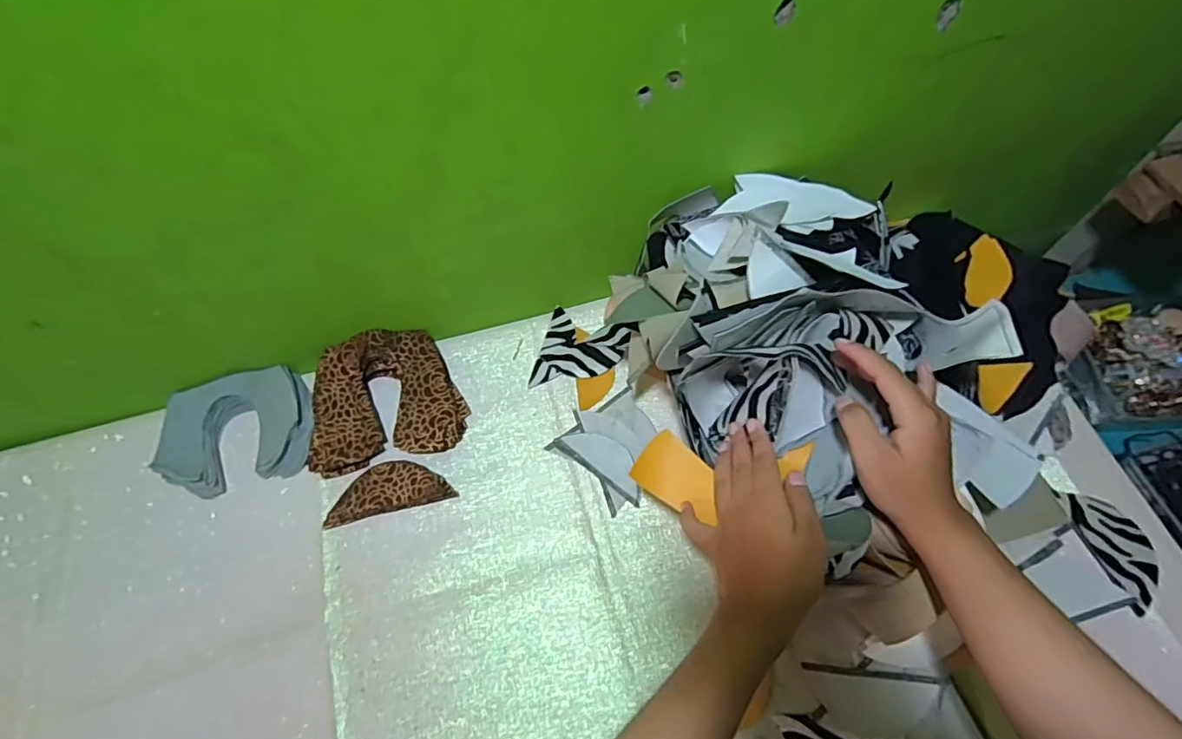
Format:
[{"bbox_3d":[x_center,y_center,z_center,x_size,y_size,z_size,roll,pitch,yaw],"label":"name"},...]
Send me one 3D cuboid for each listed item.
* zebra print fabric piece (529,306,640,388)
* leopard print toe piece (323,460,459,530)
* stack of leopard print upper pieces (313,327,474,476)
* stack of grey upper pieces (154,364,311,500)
[{"bbox_3d":[-0.008,-0.020,0.636,0.097,0.019,0.093,14,66,9],"label":"zebra print fabric piece"},{"bbox_3d":[-0.206,0.120,0.573,0.123,0.014,0.050,-14,65,-5],"label":"leopard print toe piece"},{"bbox_3d":[-0.225,0.030,0.606,0.164,0.041,0.141,-13,65,-4],"label":"stack of leopard print upper pieces"},{"bbox_3d":[-0.377,0.064,0.601,0.154,0.029,0.121,-15,65,-5],"label":"stack of grey upper pieces"}]

